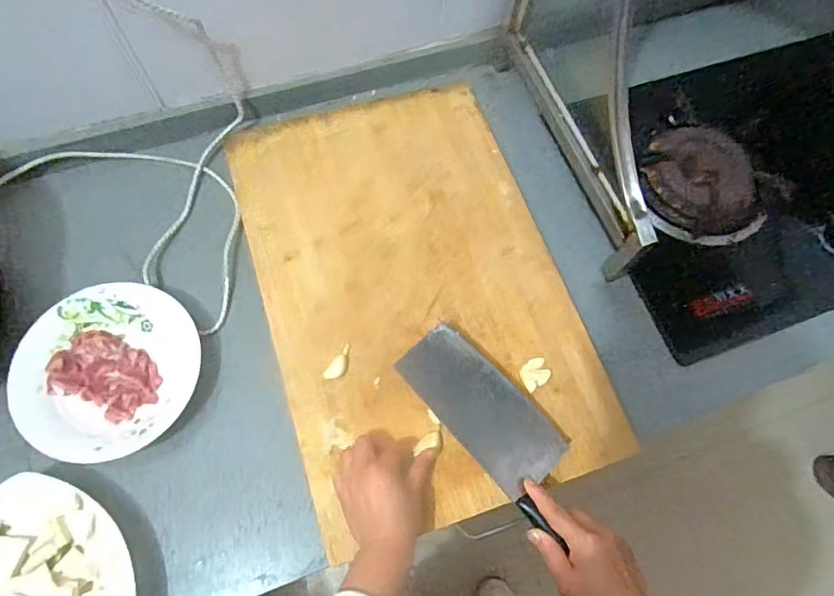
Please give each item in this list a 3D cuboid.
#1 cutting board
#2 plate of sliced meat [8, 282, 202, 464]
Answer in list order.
[{"bbox_3d":[-0.006,-0.021,0.644,0.351,0.019,0.536,-17,70,-9],"label":"cutting board"},{"bbox_3d":[-0.346,0.077,0.598,0.191,0.032,0.195,1,69,-3],"label":"plate of sliced meat"}]

